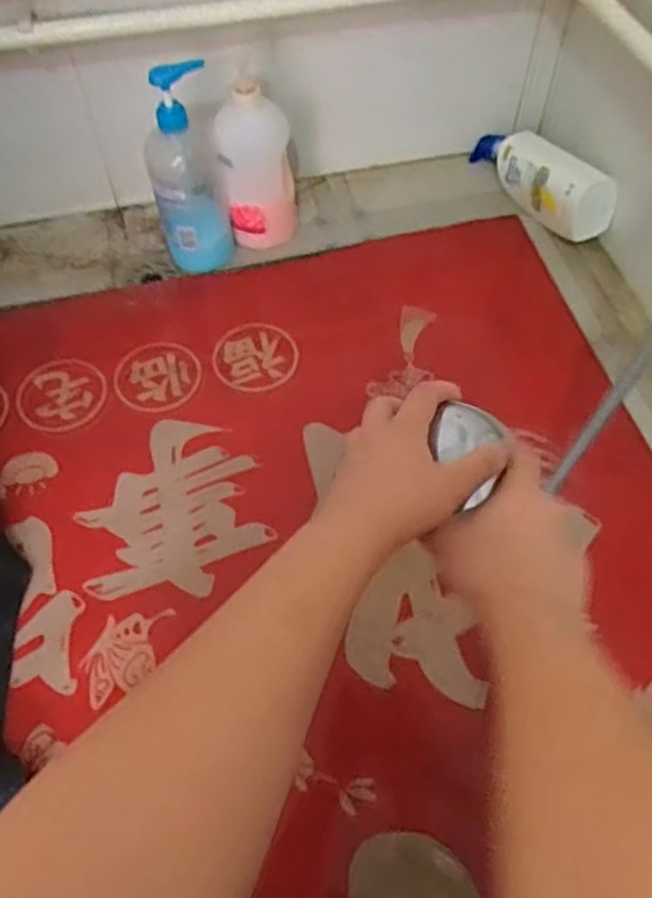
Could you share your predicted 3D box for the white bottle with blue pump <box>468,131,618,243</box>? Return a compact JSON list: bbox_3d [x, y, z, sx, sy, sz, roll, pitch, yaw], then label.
[{"bbox_3d":[0.300,-0.396,1.020,0.074,0.112,0.264,-24,60,-15],"label":"white bottle with blue pump"}]

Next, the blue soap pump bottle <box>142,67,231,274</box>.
[{"bbox_3d":[-0.177,-0.344,0.897,0.089,0.260,0.063,-13,58,-8],"label":"blue soap pump bottle"}]

